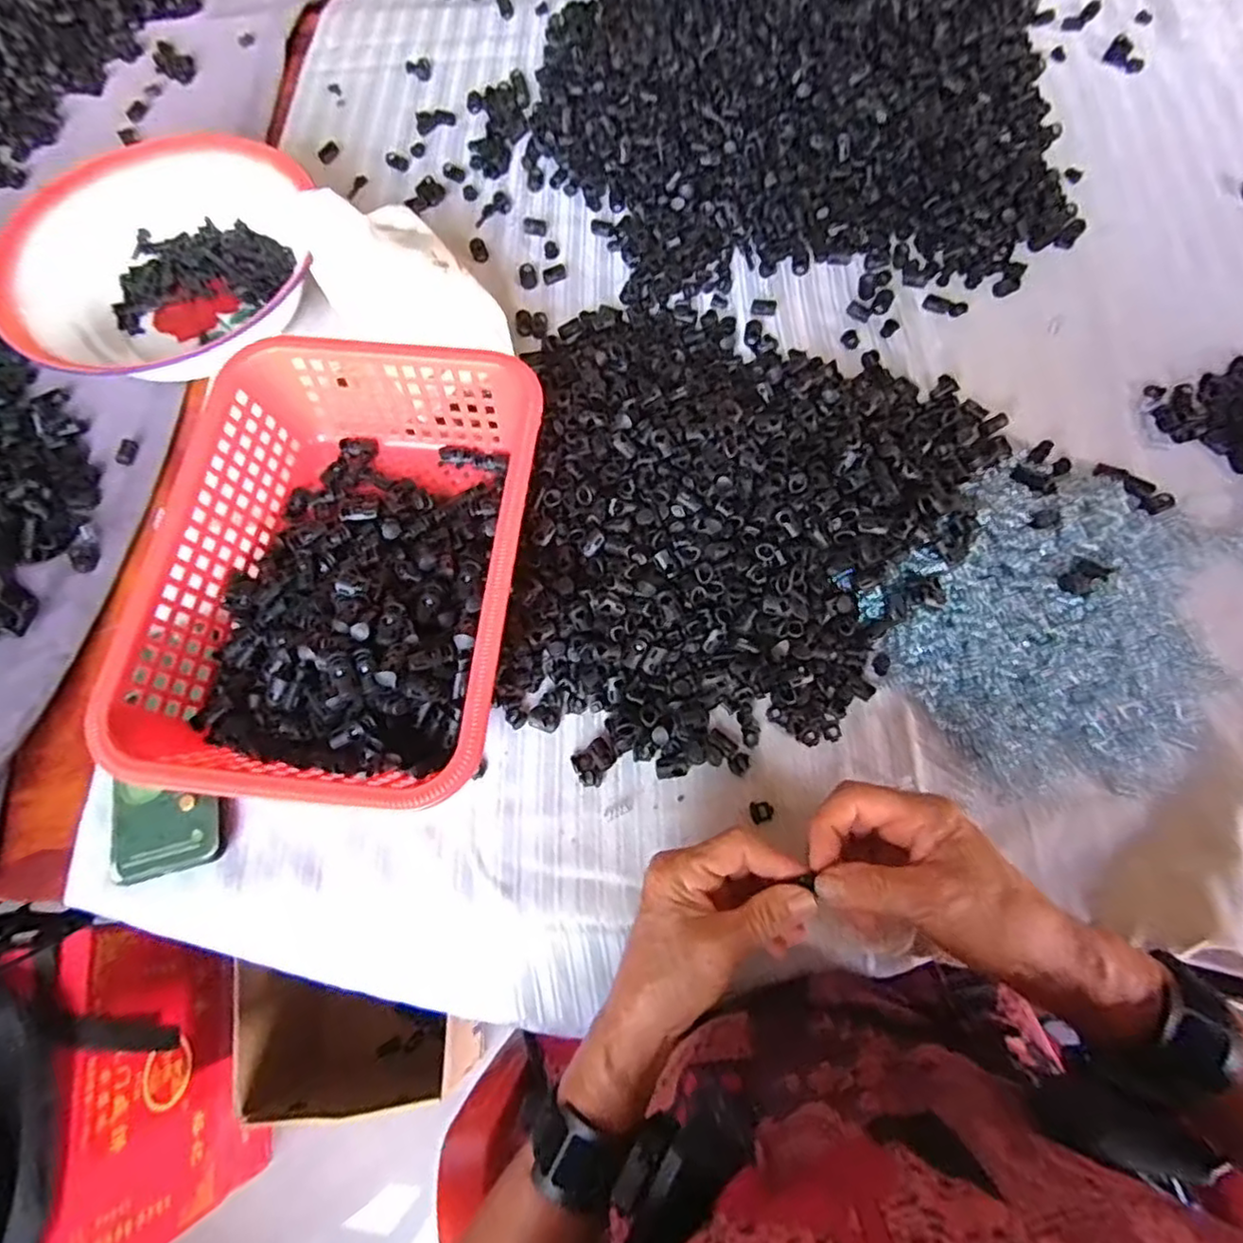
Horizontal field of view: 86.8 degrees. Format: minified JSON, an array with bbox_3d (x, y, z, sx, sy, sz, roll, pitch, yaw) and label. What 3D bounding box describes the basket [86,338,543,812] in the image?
[{"bbox_3d":[-0.172,-0.037,0.435,0.217,0.078,0.297,5,72,4],"label":"basket"}]

